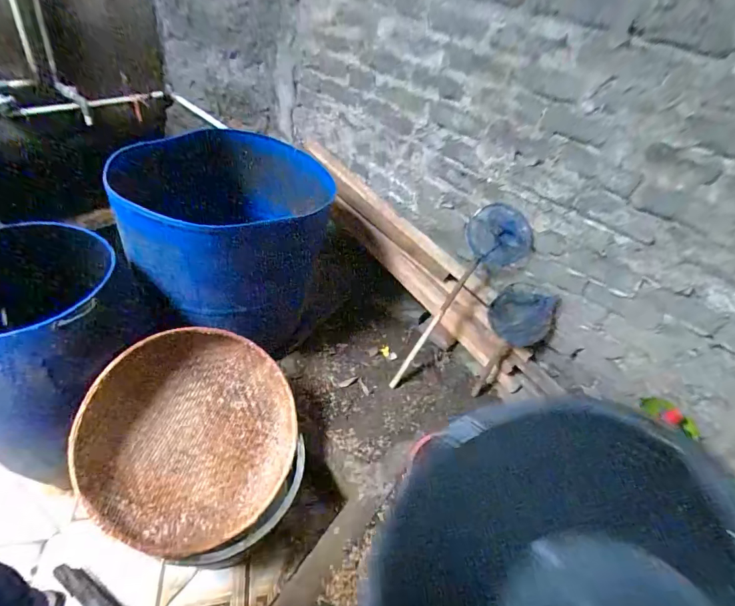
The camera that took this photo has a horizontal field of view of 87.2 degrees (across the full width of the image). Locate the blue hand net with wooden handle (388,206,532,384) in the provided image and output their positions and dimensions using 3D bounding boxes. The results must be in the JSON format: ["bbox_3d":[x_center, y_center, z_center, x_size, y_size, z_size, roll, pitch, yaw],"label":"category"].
[{"bbox_3d":[0.330,-0.014,1.523,0.126,0.794,0.224,10,29,-52],"label":"blue hand net with wooden handle"}]

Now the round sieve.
[{"bbox_3d":[-0.459,0.345,1.046,0.526,0.122,0.524,14,66,-33],"label":"round sieve"}]

